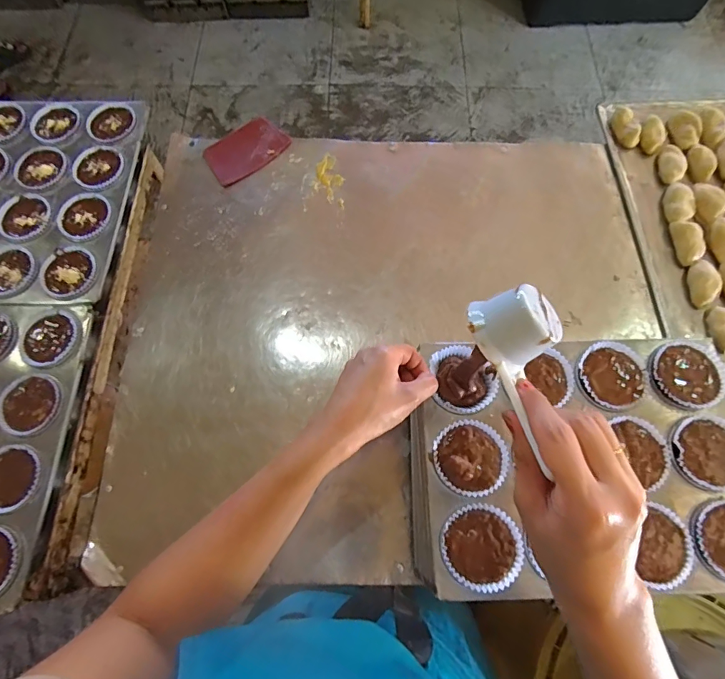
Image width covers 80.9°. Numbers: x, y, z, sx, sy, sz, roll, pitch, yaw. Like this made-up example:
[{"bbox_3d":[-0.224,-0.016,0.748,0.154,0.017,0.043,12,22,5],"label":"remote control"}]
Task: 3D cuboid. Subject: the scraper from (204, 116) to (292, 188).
[{"bbox_3d":[-0.178,-0.288,0.640,0.125,0.006,0.085,-42,74,-15],"label":"scraper"}]

